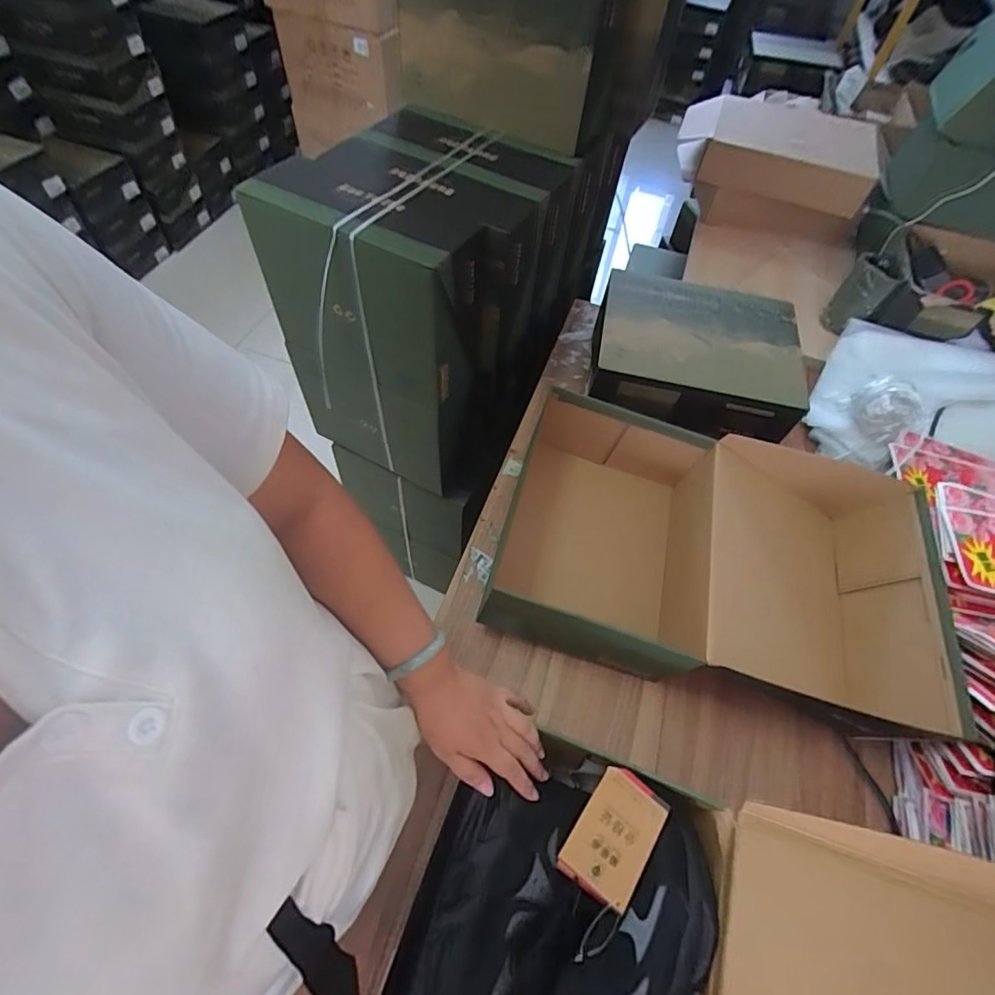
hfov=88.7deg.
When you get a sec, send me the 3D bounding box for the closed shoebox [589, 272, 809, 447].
[{"bbox_3d":[0.330,-0.239,0.865,0.338,0.108,0.288,17,57,6],"label":"closed shoebox"}]

